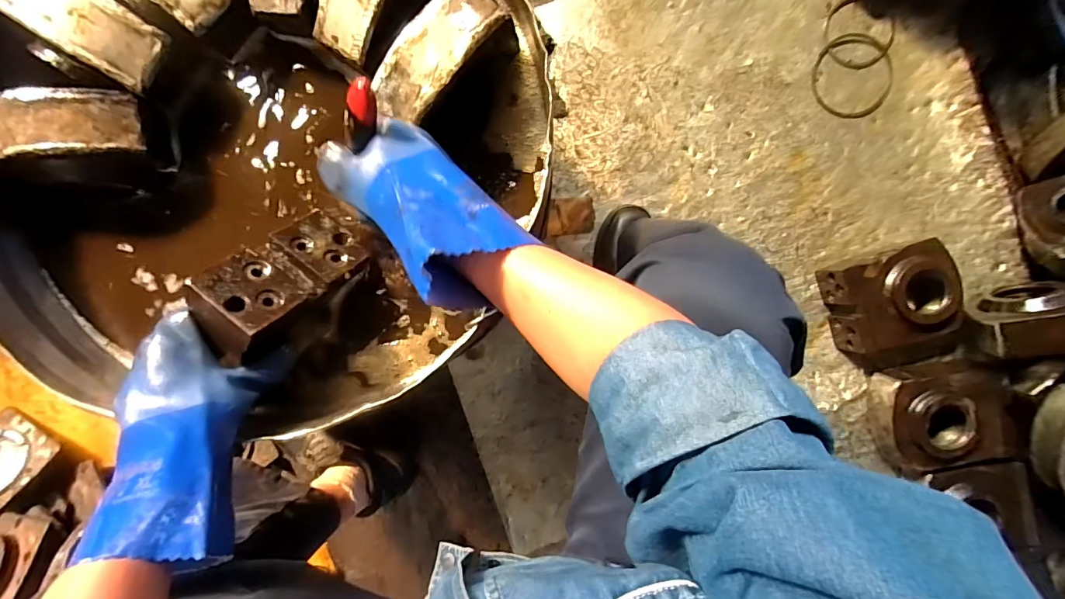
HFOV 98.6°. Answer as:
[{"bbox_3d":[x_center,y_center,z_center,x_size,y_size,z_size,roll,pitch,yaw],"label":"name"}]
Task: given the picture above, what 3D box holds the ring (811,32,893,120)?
[{"bbox_3d":[0.536,-0.374,0.765,0.132,0.007,0.142,0,88,2],"label":"ring"}]

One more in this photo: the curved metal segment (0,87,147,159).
[{"bbox_3d":[-0.442,-0.157,0.417,0.143,0.034,0.056,-10,93,1],"label":"curved metal segment"}]

